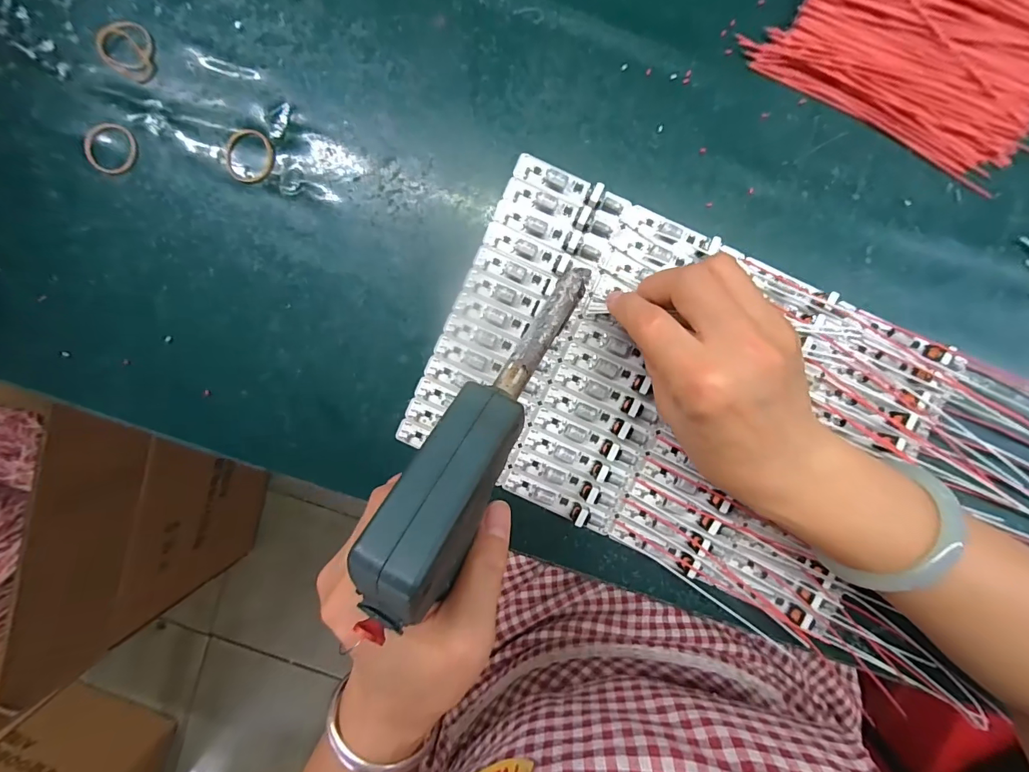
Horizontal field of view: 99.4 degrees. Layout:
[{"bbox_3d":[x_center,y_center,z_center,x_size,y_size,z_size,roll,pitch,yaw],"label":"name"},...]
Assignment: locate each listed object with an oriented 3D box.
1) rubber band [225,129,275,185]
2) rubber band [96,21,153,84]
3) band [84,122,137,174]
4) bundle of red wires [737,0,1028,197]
[{"bbox_3d":[-0.164,-0.142,0.270,0.031,0.004,0.032,0,94,2],"label":"rubber band"},{"bbox_3d":[-0.238,-0.208,0.268,0.040,0.004,0.030,38,94,-1],"label":"rubber band"},{"bbox_3d":[-0.250,-0.147,0.268,0.029,0.004,0.030,0,94,2],"label":"band"},{"bbox_3d":[0.239,-0.212,0.240,0.164,0.026,0.138,29,94,0],"label":"bundle of red wires"}]

